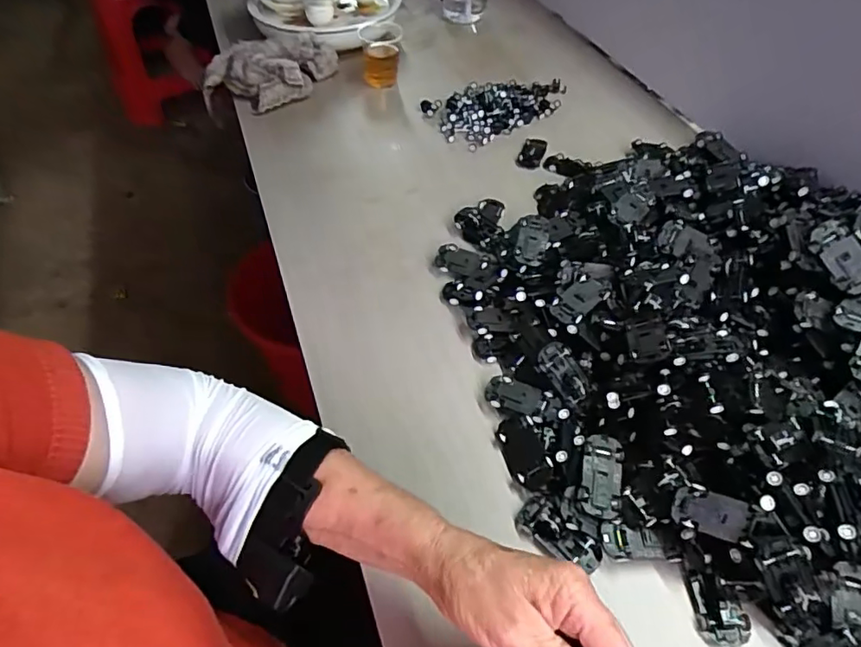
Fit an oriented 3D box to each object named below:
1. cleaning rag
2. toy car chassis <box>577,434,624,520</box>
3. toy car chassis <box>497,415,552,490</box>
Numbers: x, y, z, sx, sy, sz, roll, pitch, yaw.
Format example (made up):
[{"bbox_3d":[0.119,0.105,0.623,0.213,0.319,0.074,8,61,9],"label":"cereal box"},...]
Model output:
[{"bbox_3d":[-0.263,-0.384,0.839,0.207,0.085,0.151,10,51,9],"label":"cleaning rag"},{"bbox_3d":[0.133,0.120,0.428,0.030,0.015,0.062,11,51,9],"label":"toy car chassis"},{"bbox_3d":[0.078,0.105,0.452,0.029,0.015,0.062,-14,52,-6],"label":"toy car chassis"}]

